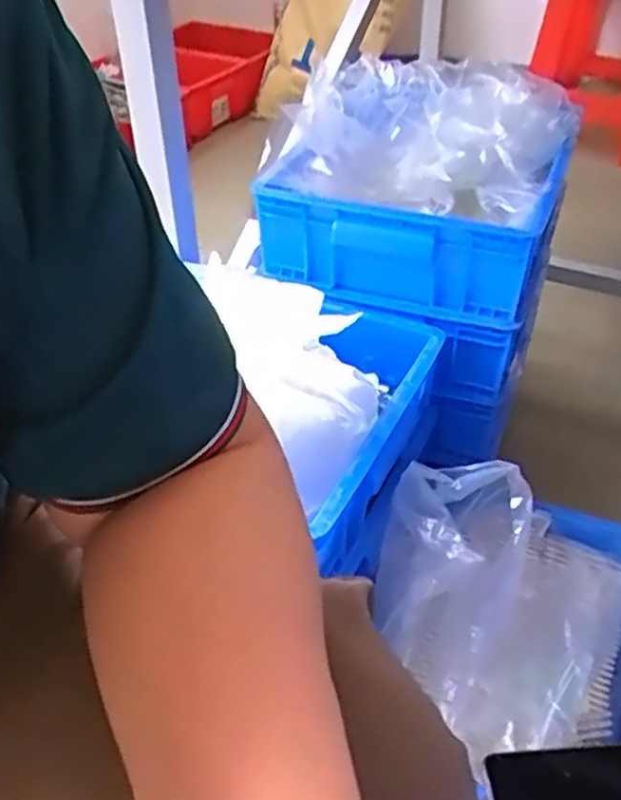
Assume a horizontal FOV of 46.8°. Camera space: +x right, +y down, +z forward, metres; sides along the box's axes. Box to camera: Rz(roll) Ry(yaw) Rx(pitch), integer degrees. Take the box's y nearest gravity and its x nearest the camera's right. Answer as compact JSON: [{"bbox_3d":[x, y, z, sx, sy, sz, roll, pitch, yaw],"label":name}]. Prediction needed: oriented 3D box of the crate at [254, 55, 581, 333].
[{"bbox_3d":[0.131,-0.264,0.847,0.307,0.163,0.339,15,42,18],"label":"crate"}]

